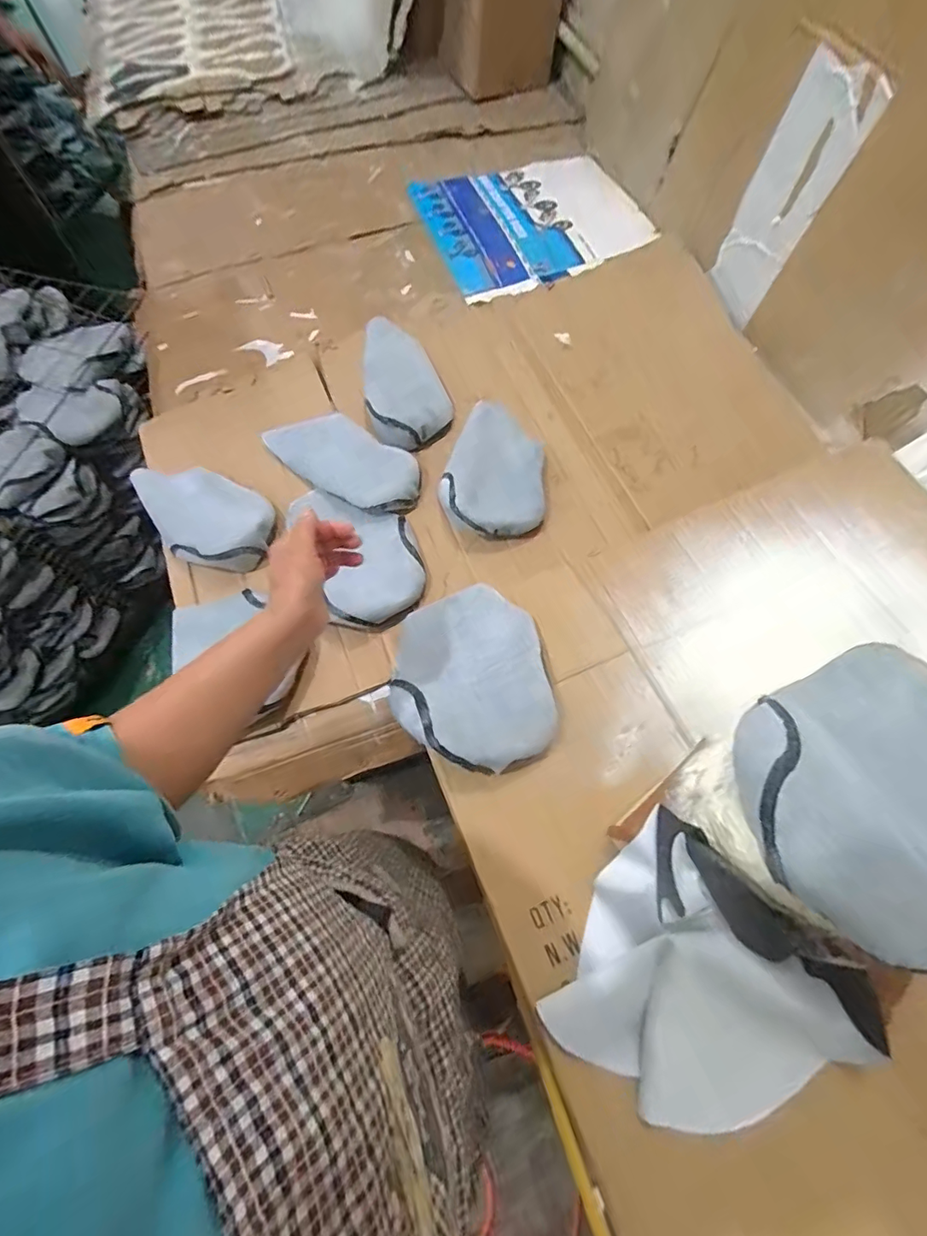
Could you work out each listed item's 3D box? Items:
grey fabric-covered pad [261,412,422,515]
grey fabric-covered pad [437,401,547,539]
[{"bbox_3d":[-0.205,-0.278,0.861,0.296,0.054,0.141,34,72,13],"label":"grey fabric-covered pad"},{"bbox_3d":[0.049,-0.255,0.838,0.171,0.037,0.259,1,68,1],"label":"grey fabric-covered pad"}]

